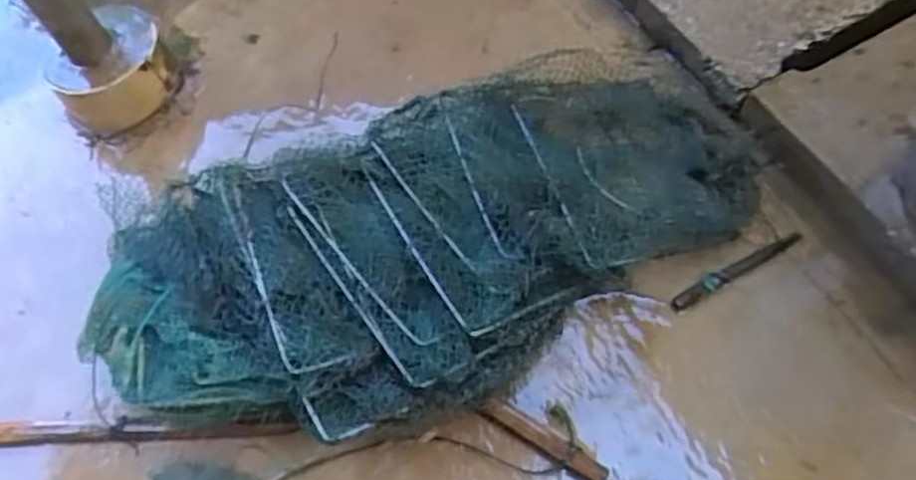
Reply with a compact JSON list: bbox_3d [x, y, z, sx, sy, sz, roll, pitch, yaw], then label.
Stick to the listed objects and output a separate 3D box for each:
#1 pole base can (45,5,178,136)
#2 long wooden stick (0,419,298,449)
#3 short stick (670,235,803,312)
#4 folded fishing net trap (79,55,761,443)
[{"bbox_3d":[-0.459,-0.224,0.961,0.123,0.092,0.149,31,66,19],"label":"pole base can"},{"bbox_3d":[-0.385,0.205,0.756,0.415,0.016,0.024,-2,60,2],"label":"long wooden stick"},{"bbox_3d":[0.320,0.035,0.821,0.180,0.012,0.019,-27,62,-12],"label":"short stick"},{"bbox_3d":[-0.013,-0.006,0.809,0.737,0.102,0.359,-26,62,-12],"label":"folded fishing net trap"}]

